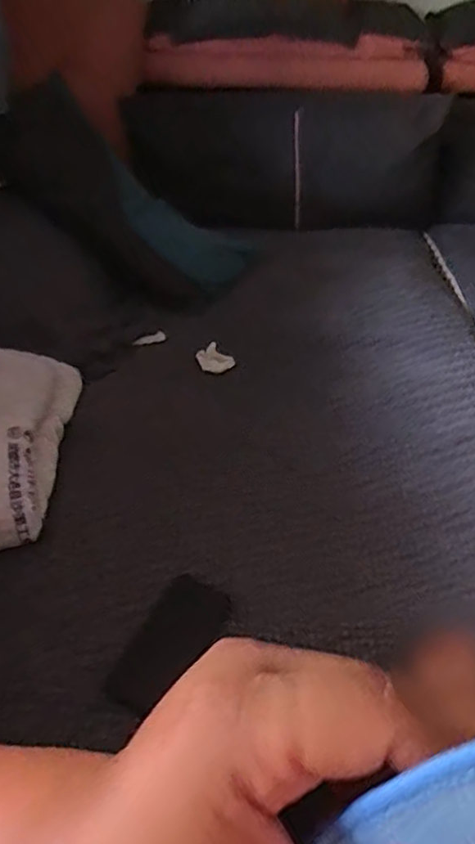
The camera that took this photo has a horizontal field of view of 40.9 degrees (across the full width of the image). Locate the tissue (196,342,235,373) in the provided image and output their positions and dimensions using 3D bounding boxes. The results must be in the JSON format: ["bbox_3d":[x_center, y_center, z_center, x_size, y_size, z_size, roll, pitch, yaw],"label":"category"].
[{"bbox_3d":[-0.039,-0.113,1.115,0.055,0.023,0.048,-22,46,-26],"label":"tissue"}]

